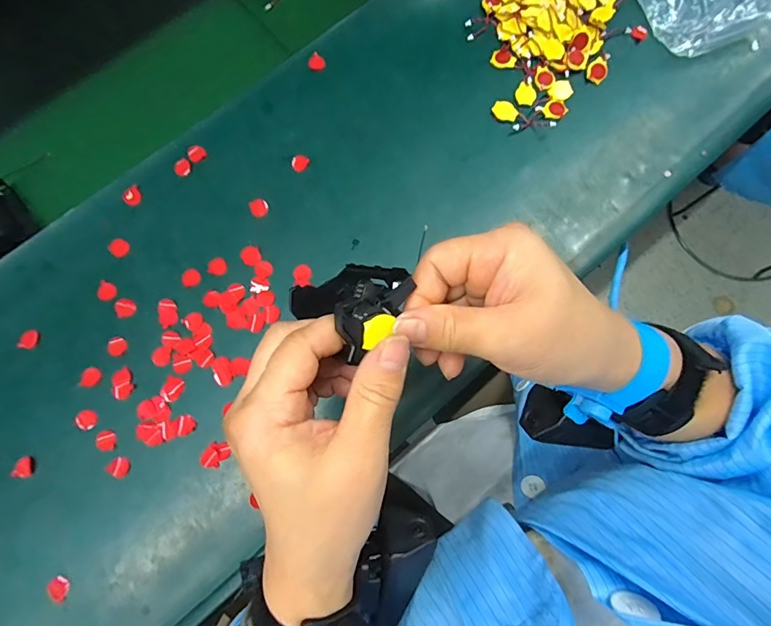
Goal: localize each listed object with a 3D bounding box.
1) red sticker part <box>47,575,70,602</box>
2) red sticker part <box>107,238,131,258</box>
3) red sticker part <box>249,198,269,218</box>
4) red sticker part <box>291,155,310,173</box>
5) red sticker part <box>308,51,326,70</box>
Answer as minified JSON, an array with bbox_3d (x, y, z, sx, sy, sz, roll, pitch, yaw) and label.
[{"bbox_3d":[-0.257,0.218,0.337,0.014,0.004,0.019,-30,79,-6],"label":"red sticker part"},{"bbox_3d":[-0.247,-0.061,0.398,0.018,0.004,0.016,36,80,8],"label":"red sticker part"},{"bbox_3d":[-0.119,-0.099,0.405,0.017,0.004,0.018,1,82,-4],"label":"red sticker part"},{"bbox_3d":[-0.082,-0.145,0.413,0.017,0.004,0.017,0,77,0],"label":"red sticker part"},{"bbox_3d":[-0.069,-0.253,0.433,0.018,0.004,0.017,0,77,0],"label":"red sticker part"}]

